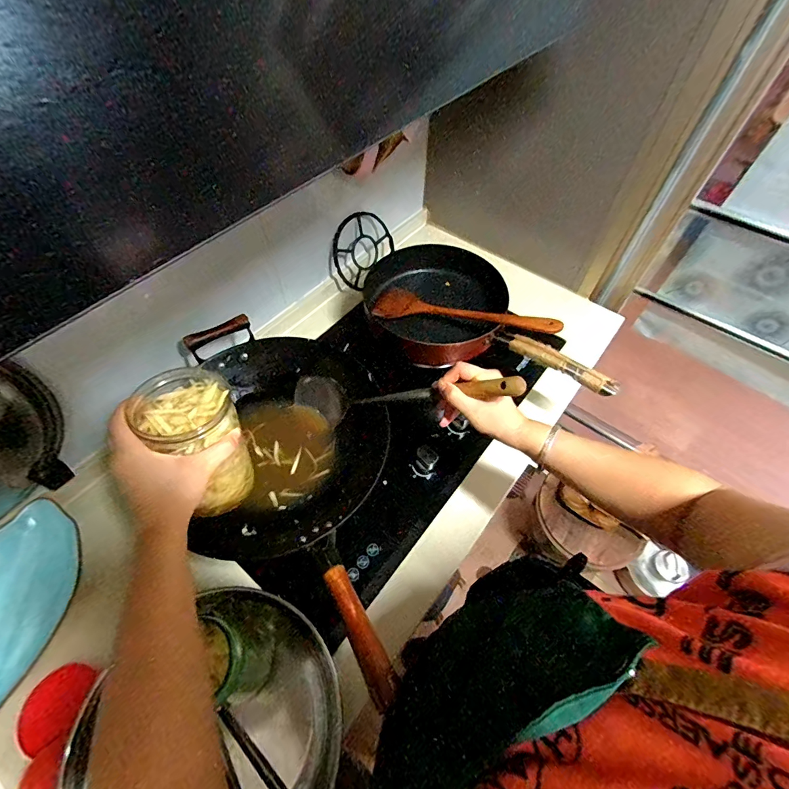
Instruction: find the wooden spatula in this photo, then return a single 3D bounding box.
[{"bbox_3d":[0.125,-0.155,0.763,0.366,0.017,0.083,16,57,28],"label":"wooden spatula"}]

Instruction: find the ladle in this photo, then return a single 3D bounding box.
[{"bbox_3d":[-0.012,-0.006,0.568,0.399,0.078,0.060,-7,44,47],"label":"ladle"}]

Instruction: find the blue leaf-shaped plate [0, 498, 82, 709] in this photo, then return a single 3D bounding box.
[{"bbox_3d":[-0.548,0.299,0.569,0.129,0.027,0.275,26,47,-27],"label":"blue leaf-shaped plate"}]

